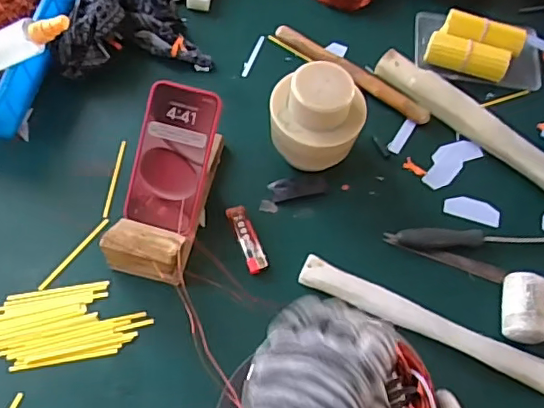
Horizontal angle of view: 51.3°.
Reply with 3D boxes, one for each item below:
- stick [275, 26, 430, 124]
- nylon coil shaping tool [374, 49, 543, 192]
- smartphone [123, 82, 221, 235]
[{"bbox_3d":[0.107,-0.180,0.785,0.246,0.025,0.024,35,65,13],"label":"stick"},{"bbox_3d":[0.275,-0.096,0.740,0.328,0.036,0.033,41,67,16],"label":"nylon coil shaping tool"},{"bbox_3d":[-0.113,-0.053,0.640,0.086,0.008,0.160,14,95,1],"label":"smartphone"}]

